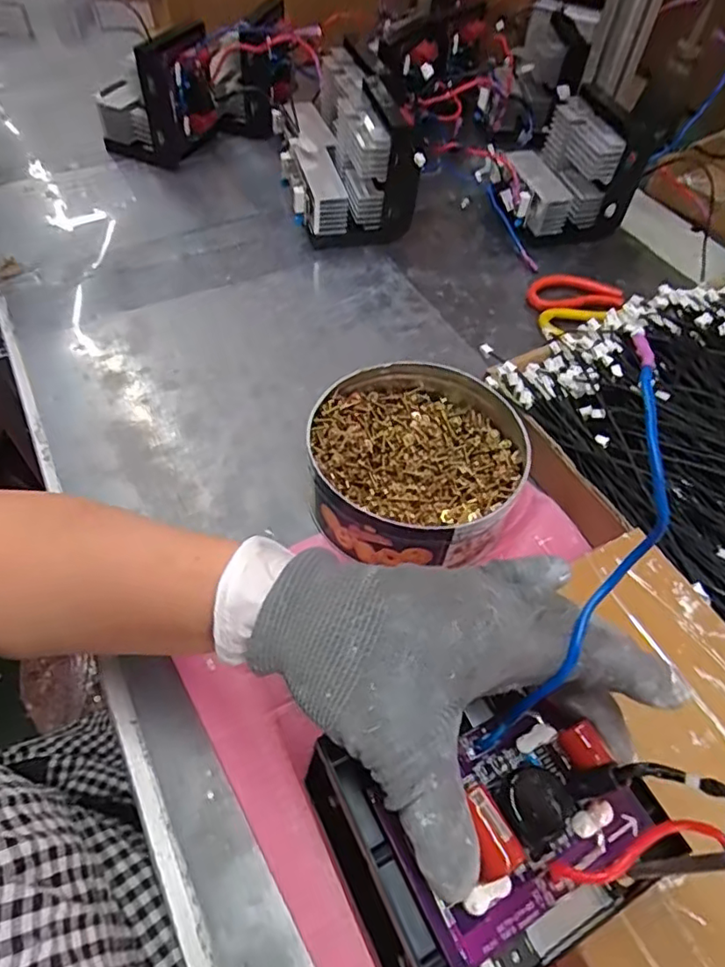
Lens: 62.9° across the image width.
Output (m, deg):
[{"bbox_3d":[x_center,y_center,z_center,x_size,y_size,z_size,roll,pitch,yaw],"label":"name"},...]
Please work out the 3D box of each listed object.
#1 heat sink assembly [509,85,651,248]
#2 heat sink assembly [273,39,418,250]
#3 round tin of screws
[{"bbox_3d":[0.218,-0.342,0.640,0.117,0.114,0.118,-6,55,-7],"label":"heat sink assembly"},{"bbox_3d":[-0.026,-0.366,0.638,0.122,0.118,0.203,-7,55,-7],"label":"heat sink assembly"},{"bbox_3d":[0.040,-0.017,0.424,0.147,0.058,0.164,26,58,15],"label":"round tin of screws"}]

